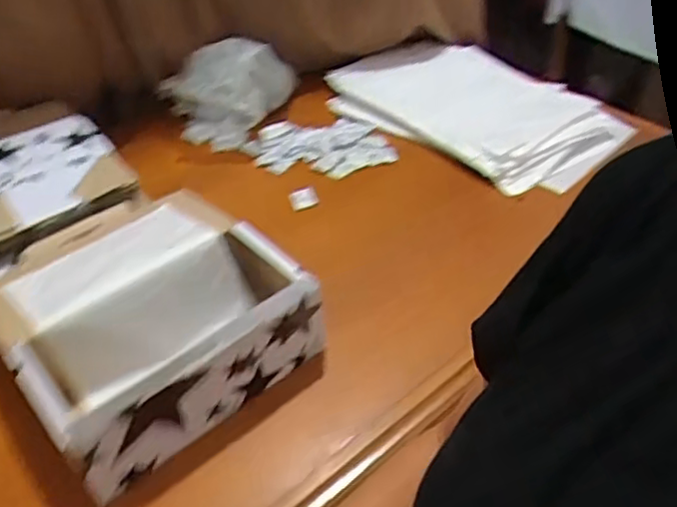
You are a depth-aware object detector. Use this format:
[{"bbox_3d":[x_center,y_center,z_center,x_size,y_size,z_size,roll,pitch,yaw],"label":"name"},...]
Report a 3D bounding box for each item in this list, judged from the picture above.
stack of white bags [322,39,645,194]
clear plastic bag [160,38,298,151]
[{"bbox_3d":[0.218,-0.247,1.108,0.289,0.032,0.461,-31,48,-28],"label":"stack of white bags"},{"bbox_3d":[-0.175,-0.266,1.071,0.208,0.142,0.127,-7,41,-4],"label":"clear plastic bag"}]

